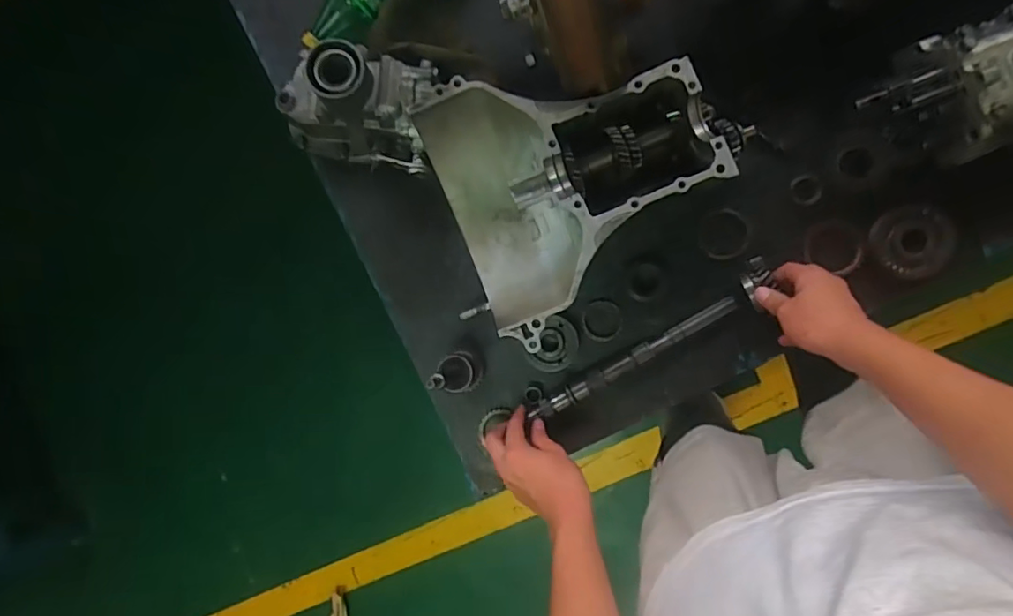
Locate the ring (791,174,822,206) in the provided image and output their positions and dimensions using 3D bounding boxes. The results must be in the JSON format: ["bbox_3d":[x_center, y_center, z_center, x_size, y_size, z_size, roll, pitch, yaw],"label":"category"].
[{"bbox_3d":[0.346,-0.137,0.649,0.033,0.012,0.036,0,91,10],"label":"ring"}]

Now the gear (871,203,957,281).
[{"bbox_3d":[0.456,-0.074,0.627,0.076,0.029,0.083,0,91,10],"label":"gear"}]

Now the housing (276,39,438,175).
[{"bbox_3d":[-0.176,-0.249,0.675,0.204,0.109,0.130,14,93,9],"label":"housing"}]

